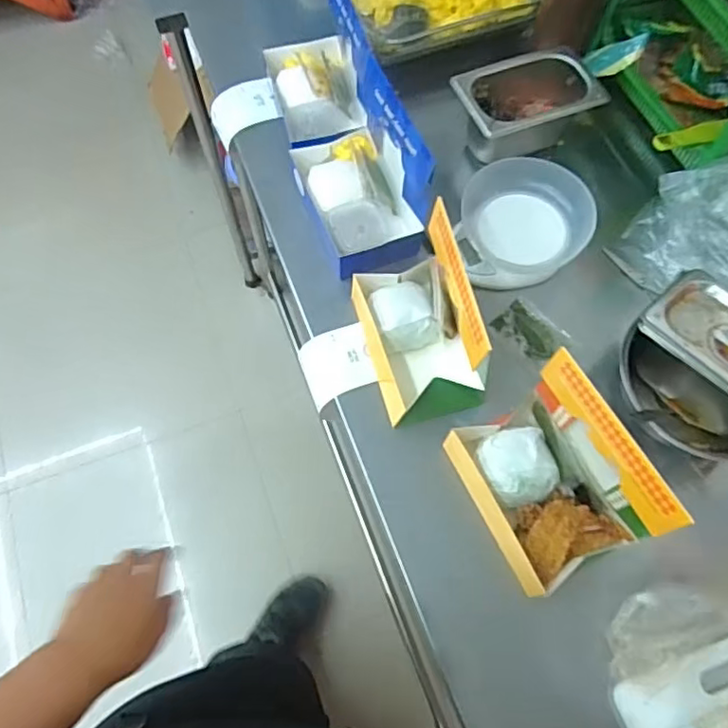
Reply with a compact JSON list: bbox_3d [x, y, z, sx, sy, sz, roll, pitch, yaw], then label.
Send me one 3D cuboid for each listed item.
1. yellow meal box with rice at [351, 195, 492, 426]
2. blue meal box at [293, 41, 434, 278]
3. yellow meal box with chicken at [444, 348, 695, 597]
[{"bbox_3d":[0.056,-0.060,0.632,0.107,0.140,0.204,-12,68,-6],"label":"yellow meal box with rice"},{"bbox_3d":[-0.008,-0.235,0.700,0.116,0.131,0.203,-17,68,-8],"label":"blue meal box"},{"bbox_3d":[0.173,0.107,0.559,0.112,0.147,0.169,-26,70,-11],"label":"yellow meal box with chicken"}]

